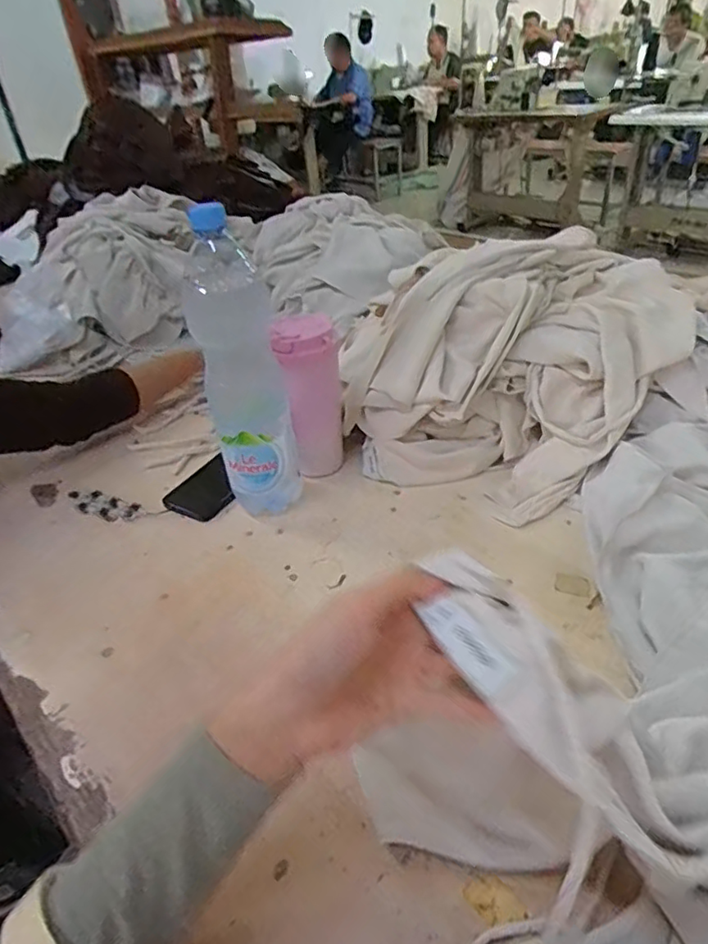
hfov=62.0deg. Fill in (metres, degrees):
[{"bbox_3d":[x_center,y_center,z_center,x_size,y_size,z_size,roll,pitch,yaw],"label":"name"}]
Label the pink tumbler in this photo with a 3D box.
[{"bbox_3d":[-0.047,-0.085,0.700,0.064,0.201,0.071,-7,36,1],"label":"pink tumbler"}]

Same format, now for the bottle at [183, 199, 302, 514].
[{"bbox_3d":[-0.121,-0.102,0.640,0.087,0.322,0.087,-14,37,-9],"label":"bottle"}]

